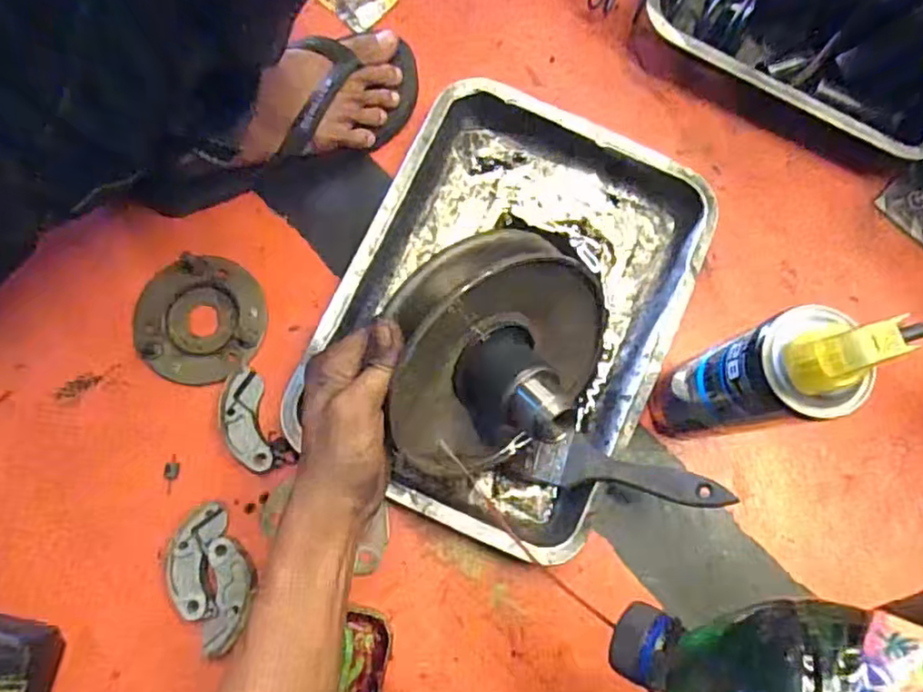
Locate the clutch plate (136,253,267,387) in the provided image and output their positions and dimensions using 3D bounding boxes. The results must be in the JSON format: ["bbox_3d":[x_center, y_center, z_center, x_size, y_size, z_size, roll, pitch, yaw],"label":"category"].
[{"bbox_3d":[-0.221,-0.023,0.537,0.105,0.011,0.105,0,78,-2],"label":"clutch plate"}]

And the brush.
[{"bbox_3d":[0.125,0.096,0.473,0.140,0.018,0.038,8,79,27],"label":"brush"}]

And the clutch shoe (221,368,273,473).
[{"bbox_3d":[-0.176,0.062,0.521,0.034,0.019,0.082,-14,78,-5],"label":"clutch shoe"}]

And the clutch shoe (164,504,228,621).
[{"bbox_3d":[-0.208,0.168,0.501,0.039,0.028,0.082,0,78,-2],"label":"clutch shoe"}]

